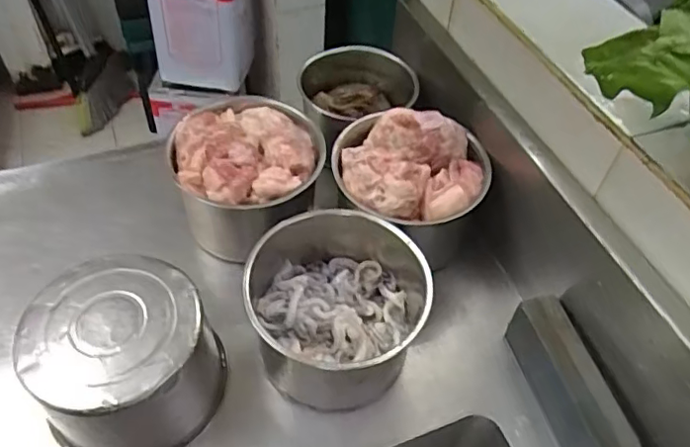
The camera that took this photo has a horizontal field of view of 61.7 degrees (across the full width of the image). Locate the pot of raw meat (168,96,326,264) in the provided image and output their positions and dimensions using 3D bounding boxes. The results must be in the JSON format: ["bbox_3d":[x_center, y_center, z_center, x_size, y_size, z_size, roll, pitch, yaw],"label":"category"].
[{"bbox_3d":[-0.114,-0.063,0.694,0.161,0.116,0.184,2,50,-2],"label":"pot of raw meat"}]

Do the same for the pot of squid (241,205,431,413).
[{"bbox_3d":[-0.005,0.084,0.589,0.166,0.103,0.184,-4,50,-7],"label":"pot of squid"}]

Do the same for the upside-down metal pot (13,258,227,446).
[{"bbox_3d":[-0.206,0.131,0.546,0.154,0.125,0.148,2,50,-2],"label":"upside-down metal pot"}]

